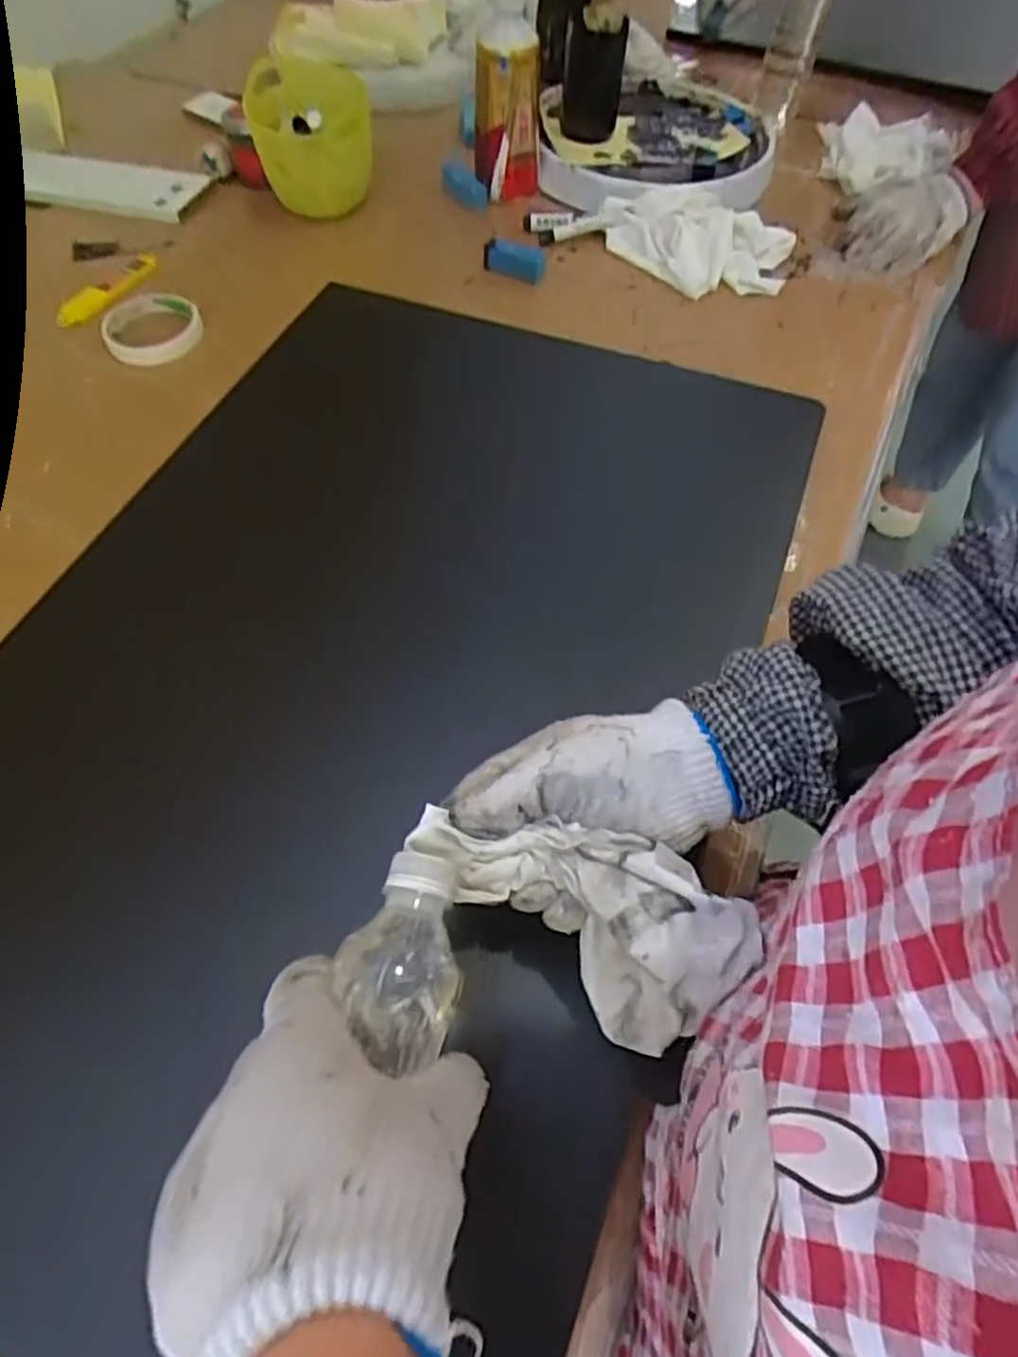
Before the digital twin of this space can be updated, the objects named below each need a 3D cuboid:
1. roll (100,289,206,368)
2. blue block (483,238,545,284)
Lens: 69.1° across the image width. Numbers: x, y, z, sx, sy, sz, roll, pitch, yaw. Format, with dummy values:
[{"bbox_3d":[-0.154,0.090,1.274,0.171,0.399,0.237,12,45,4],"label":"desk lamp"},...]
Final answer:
[{"bbox_3d":[-0.349,-0.347,0.728,0.091,0.023,0.087,0,59,0],"label":"roll"},{"bbox_3d":[0.006,-0.436,0.770,0.066,0.031,0.017,22,61,13],"label":"blue block"}]

